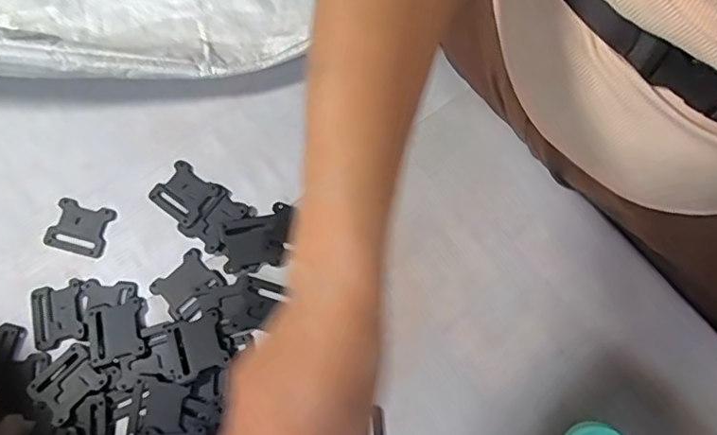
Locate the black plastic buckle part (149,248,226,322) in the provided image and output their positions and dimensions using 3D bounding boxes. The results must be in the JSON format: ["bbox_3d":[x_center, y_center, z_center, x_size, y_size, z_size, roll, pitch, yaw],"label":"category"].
[{"bbox_3d":[-0.142,0.055,0.466,0.050,0.004,0.040,-42,76,-10],"label":"black plastic buckle part"}]

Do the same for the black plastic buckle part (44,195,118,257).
[{"bbox_3d":[-0.240,0.008,0.485,0.052,0.004,0.045,13,74,6],"label":"black plastic buckle part"}]

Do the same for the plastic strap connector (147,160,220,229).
[{"bbox_3d":[-0.152,-0.021,0.489,0.050,0.004,0.044,36,78,12],"label":"plastic strap connector"}]

